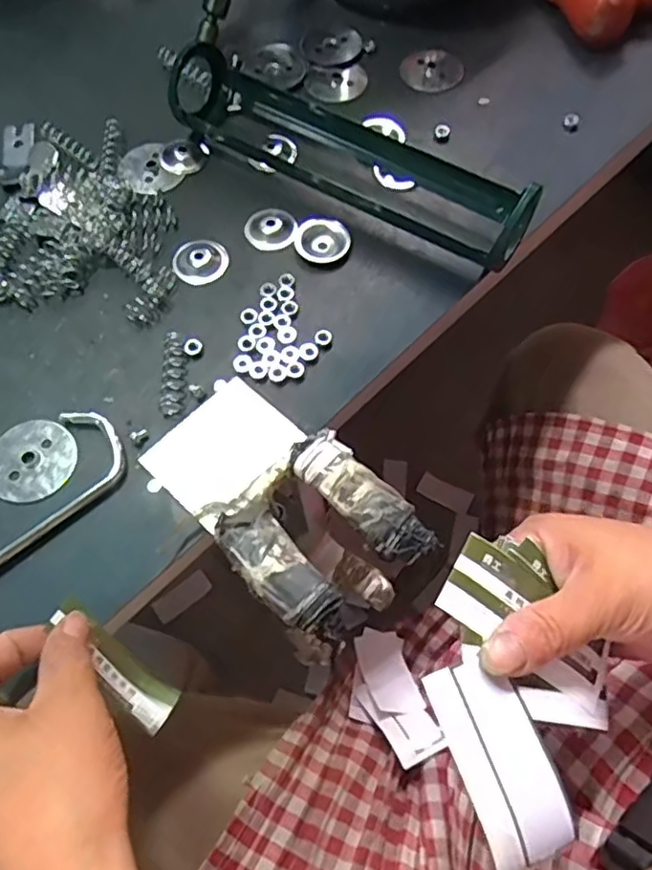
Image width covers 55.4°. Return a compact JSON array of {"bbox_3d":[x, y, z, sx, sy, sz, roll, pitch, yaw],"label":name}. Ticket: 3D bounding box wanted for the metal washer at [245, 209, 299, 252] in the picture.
[{"bbox_3d":[-0.035,-0.134,0.400,0.033,0.005,0.038,10,65,4],"label":"metal washer"}]

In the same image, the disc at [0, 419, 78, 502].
[{"bbox_3d":[-0.158,0.013,0.332,0.044,0.004,0.045,41,70,17],"label":"disc"}]

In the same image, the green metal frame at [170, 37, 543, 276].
[{"bbox_3d":[0.003,-0.184,0.405,0.272,0.045,0.068,34,68,14],"label":"green metal frame"}]

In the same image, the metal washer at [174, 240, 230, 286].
[{"bbox_3d":[-0.078,-0.110,0.387,0.032,0.004,0.032,0,64,-1],"label":"metal washer"}]

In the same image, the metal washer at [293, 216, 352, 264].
[{"bbox_3d":[-0.002,-0.124,0.396,0.034,0.007,0.035,0,64,-1],"label":"metal washer"}]

